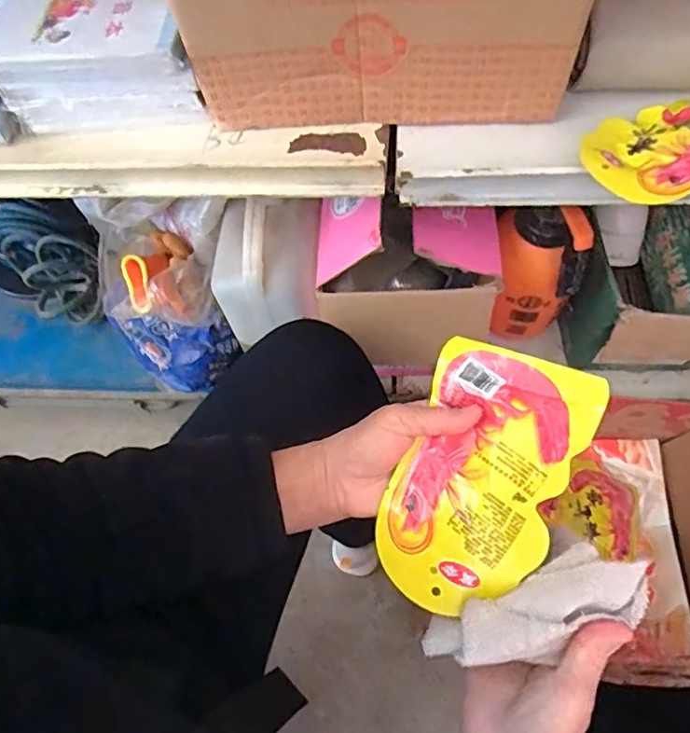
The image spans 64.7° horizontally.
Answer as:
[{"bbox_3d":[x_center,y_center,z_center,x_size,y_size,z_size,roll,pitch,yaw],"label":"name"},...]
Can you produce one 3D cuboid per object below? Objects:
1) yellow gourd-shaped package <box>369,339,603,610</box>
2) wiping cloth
[{"bbox_3d":[0.087,0.072,0.350,0.102,0.015,0.169,21,86,19],"label":"yellow gourd-shaped package"},{"bbox_3d":[0.114,0.150,0.330,0.135,0.030,0.049,-24,64,6],"label":"wiping cloth"}]

